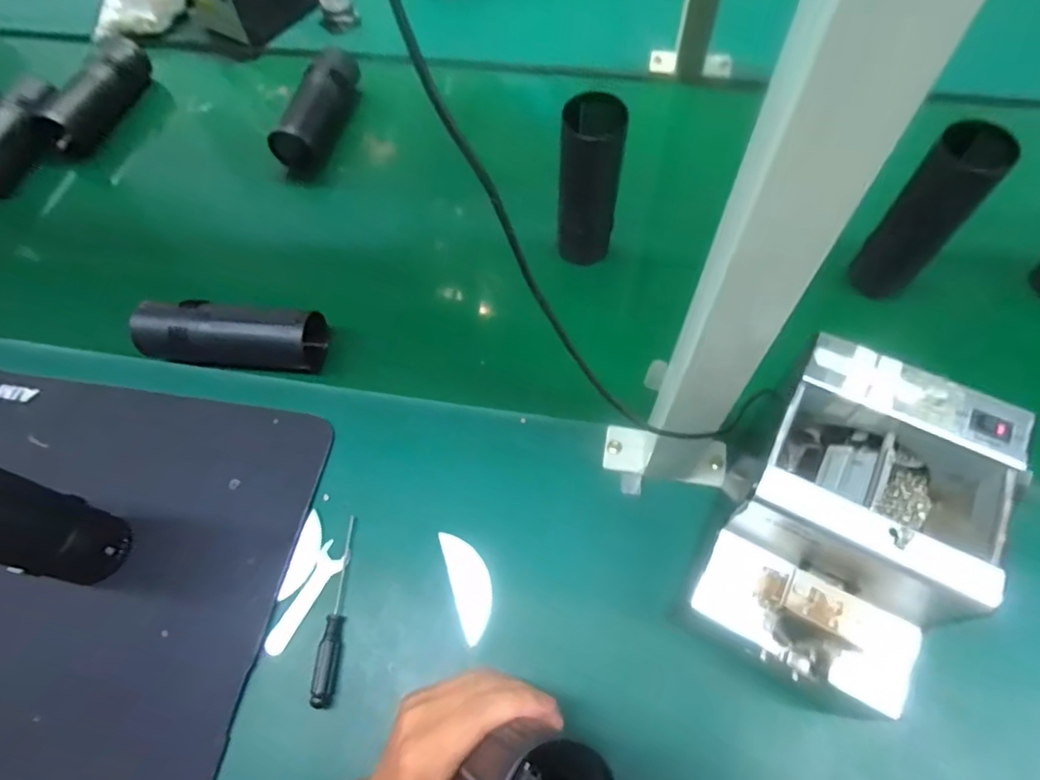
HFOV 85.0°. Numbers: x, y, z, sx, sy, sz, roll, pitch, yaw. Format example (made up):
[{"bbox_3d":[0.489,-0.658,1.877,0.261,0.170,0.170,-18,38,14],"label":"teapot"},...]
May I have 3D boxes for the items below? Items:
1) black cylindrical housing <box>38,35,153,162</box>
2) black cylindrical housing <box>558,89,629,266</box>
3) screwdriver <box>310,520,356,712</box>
[{"bbox_3d":[-0.678,-0.467,0.907,0.075,0.066,0.227,7,63,6],"label":"black cylindrical housing"},{"bbox_3d":[0.065,-0.188,0.535,0.052,0.166,0.044,14,64,9],"label":"black cylindrical housing"},{"bbox_3d":[-0.137,0.160,0.422,0.012,0.018,0.132,0,62,2],"label":"screwdriver"}]

